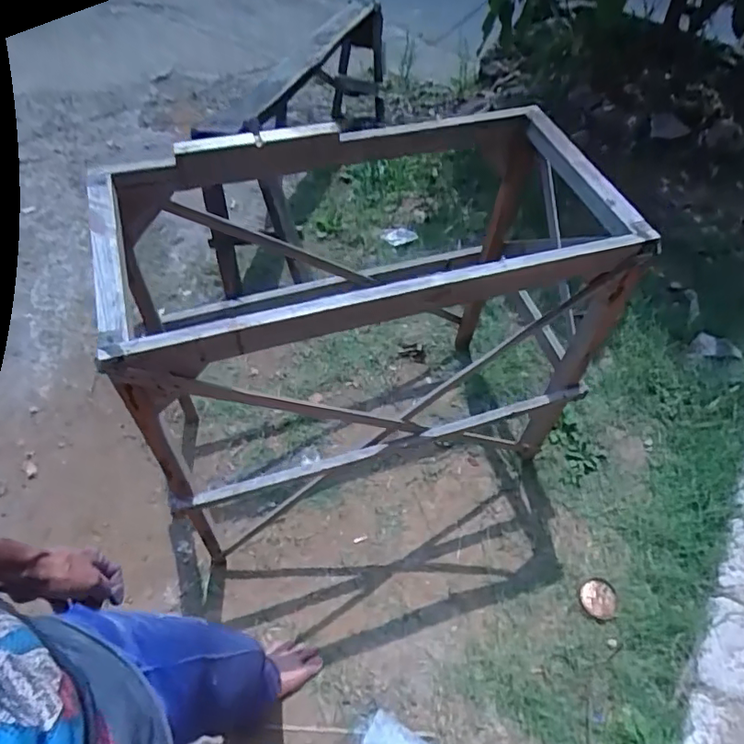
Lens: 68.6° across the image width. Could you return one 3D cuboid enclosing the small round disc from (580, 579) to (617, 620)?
[{"bbox_3d":[0.551,0.552,1.325,0.083,0.006,0.089,6,56,2],"label":"small round disc"}]

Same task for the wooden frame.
[{"bbox_3d":[0.006,-0.077,1.191,0.937,0.747,0.480,-14,57,-11],"label":"wooden frame"}]

